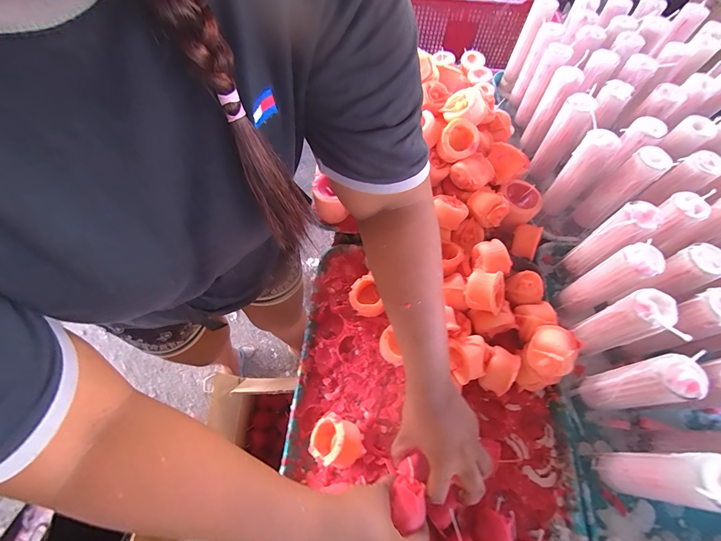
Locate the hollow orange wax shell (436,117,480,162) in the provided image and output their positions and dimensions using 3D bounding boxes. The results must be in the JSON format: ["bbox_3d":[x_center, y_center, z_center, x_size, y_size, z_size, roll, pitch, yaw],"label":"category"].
[{"bbox_3d":[0.144,-0.195,0.489,0.056,0.048,0.056,-1,96,-6],"label":"hollow orange wax shell"}]

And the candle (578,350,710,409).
[{"bbox_3d":[0.296,0.130,0.363,0.037,0.162,0.040,-16,65,-6],"label":"candle"}]

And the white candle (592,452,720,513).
[{"bbox_3d":[0.292,0.206,0.325,0.039,0.161,0.043,5,64,4],"label":"white candle"}]

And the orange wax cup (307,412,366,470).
[{"bbox_3d":[-0.029,0.209,0.392,0.063,0.050,0.052,24,67,12],"label":"orange wax cup"}]

